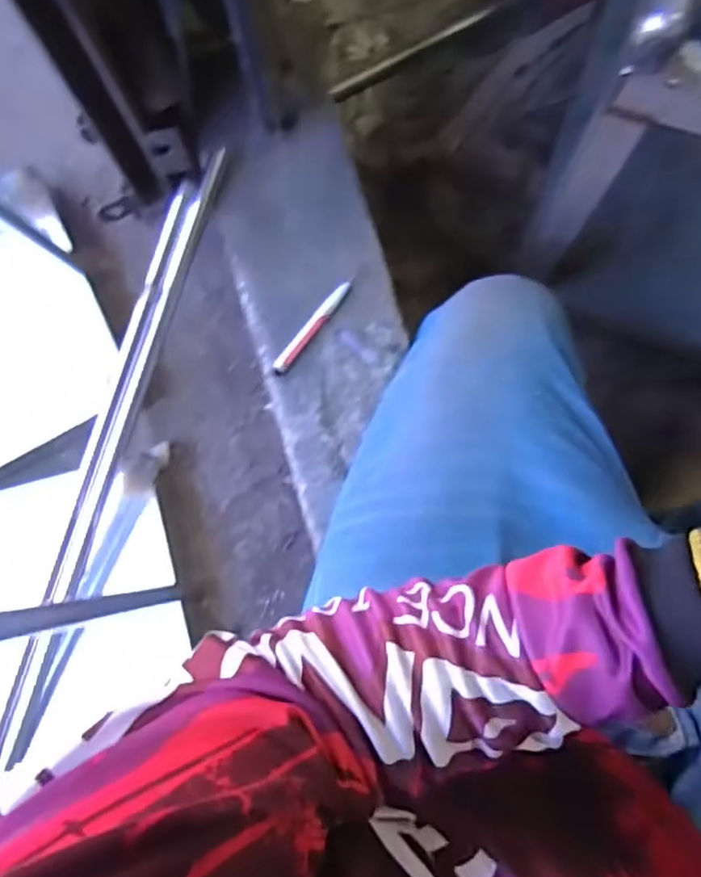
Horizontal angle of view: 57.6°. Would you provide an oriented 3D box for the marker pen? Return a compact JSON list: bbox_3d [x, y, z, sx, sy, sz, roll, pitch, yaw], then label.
[{"bbox_3d":[-0.036,-0.105,0.606,0.013,0.012,0.106,38,88,6],"label":"marker pen"}]

